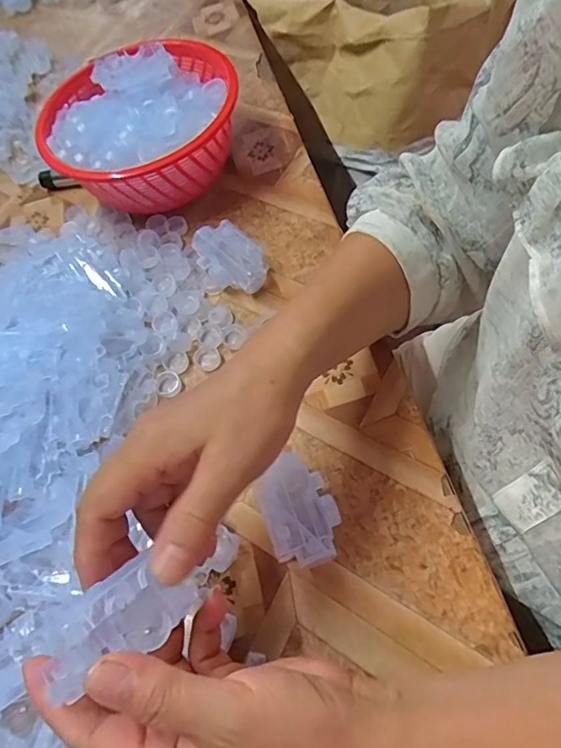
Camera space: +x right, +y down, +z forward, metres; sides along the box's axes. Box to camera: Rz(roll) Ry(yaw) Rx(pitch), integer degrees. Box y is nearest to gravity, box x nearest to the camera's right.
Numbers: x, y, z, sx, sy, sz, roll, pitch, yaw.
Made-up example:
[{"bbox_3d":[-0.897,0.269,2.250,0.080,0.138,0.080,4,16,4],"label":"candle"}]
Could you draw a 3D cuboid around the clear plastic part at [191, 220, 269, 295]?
[{"bbox_3d":[-0.043,-0.097,0.446,0.040,0.029,0.069,-42,62,-15],"label":"clear plastic part"}]

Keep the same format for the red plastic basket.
[{"bbox_3d":[-0.122,-0.220,0.491,0.180,0.084,0.161,-21,59,-1],"label":"red plastic basket"}]

